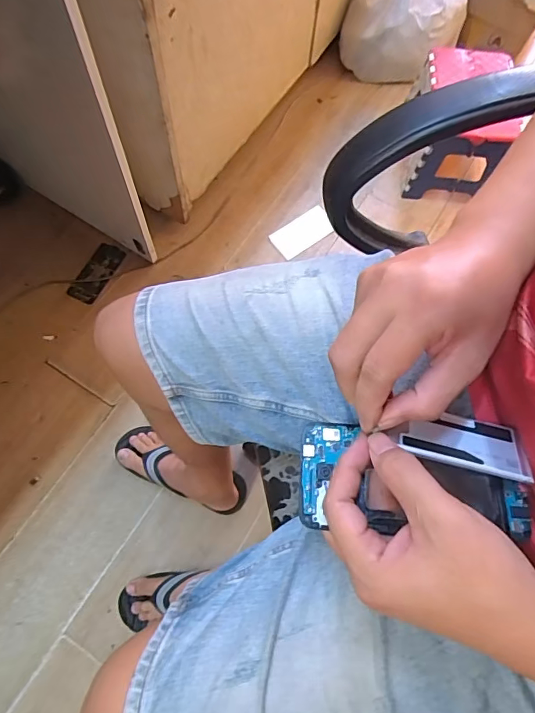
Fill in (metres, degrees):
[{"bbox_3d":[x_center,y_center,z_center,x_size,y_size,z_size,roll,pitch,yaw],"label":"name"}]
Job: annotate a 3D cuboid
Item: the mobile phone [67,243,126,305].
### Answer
[{"bbox_3d":[-0.411,-0.201,1.114,0.076,0.012,0.162,24,70,8],"label":"mobile phone"}]

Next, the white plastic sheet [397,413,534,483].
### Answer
[{"bbox_3d":[0.131,0.056,0.309,0.081,0.004,0.041,14,44,5],"label":"white plastic sheet"}]

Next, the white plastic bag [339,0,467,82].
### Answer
[{"bbox_3d":[0.370,-0.922,1.260,0.251,0.227,0.282,-42,77,-16],"label":"white plastic bag"}]

